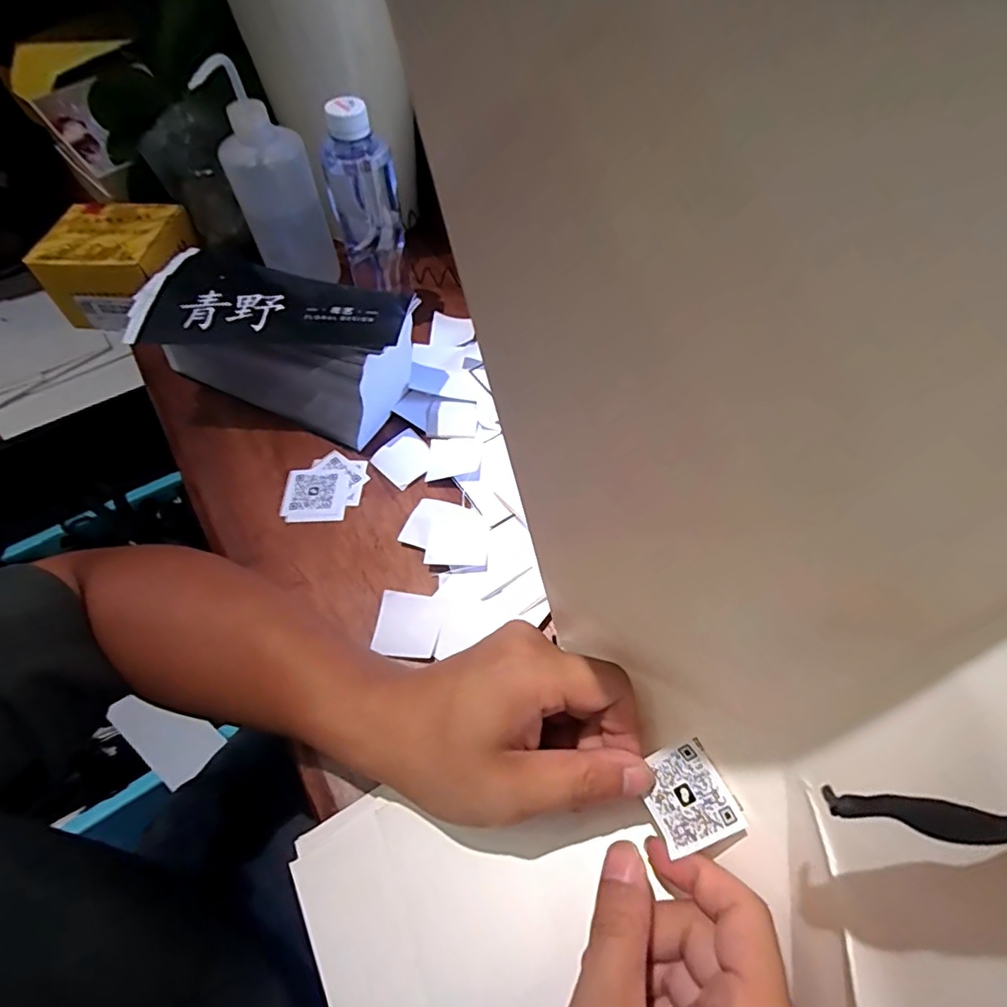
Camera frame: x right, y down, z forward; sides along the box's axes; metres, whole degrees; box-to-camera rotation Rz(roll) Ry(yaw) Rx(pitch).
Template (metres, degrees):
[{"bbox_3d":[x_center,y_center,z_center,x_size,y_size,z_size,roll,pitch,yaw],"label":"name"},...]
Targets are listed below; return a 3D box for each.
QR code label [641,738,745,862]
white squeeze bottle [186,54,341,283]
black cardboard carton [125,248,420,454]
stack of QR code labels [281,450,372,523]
[{"bbox_3d":[0.078,0.129,0.241,0.004,0.038,0.039,7,47,-47],"label":"QR code label"},{"bbox_3d":[-0.201,-0.278,0.481,0.070,0.172,0.062,-20,59,-11],"label":"white squeeze bottle"},{"bbox_3d":[-0.187,-0.127,0.457,0.230,0.095,0.111,17,59,12],"label":"black cardboard carton"},{"bbox_3d":[-0.143,-0.013,0.443,0.062,0.005,0.062,-3,57,0],"label":"stack of QR code labels"}]

